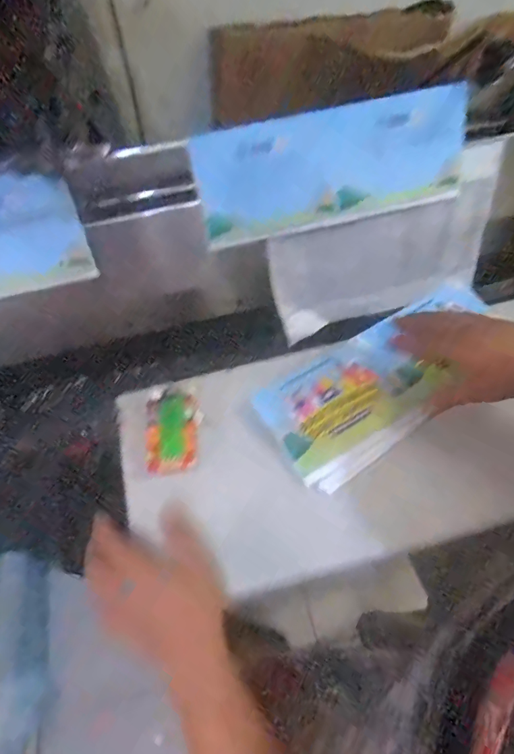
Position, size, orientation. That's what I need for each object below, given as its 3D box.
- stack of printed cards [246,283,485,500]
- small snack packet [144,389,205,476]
[{"bbox_3d":[0.158,-0.006,0.506,0.314,0.029,0.130,-32,63,-14],"label":"stack of printed cards"},{"bbox_3d":[-0.093,0.056,0.481,0.058,0.008,0.097,-3,60,2],"label":"small snack packet"}]

